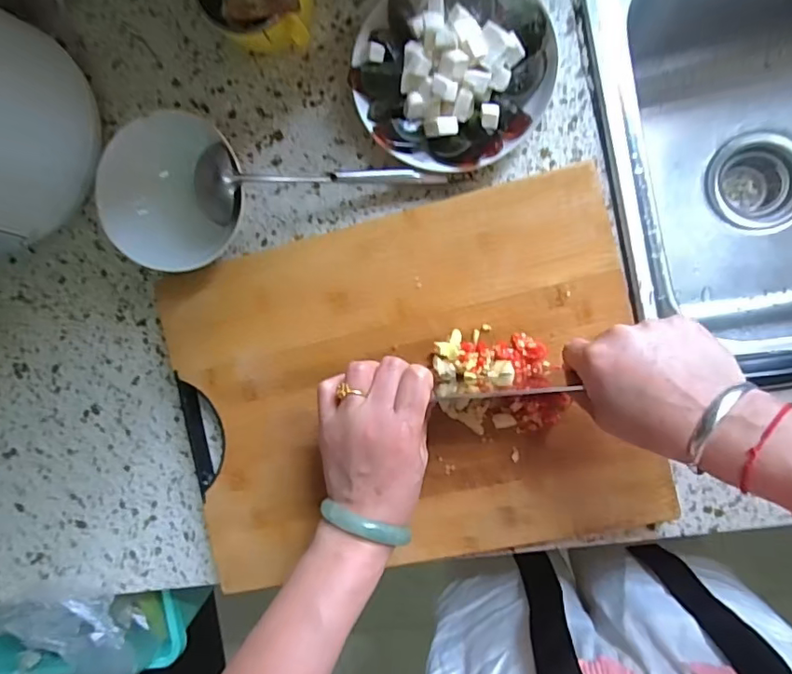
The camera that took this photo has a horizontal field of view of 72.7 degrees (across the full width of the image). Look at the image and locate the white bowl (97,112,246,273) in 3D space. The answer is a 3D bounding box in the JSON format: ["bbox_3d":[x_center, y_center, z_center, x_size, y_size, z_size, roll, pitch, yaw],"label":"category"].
[{"bbox_3d":[-0.188,-0.122,0.473,0.127,0.068,0.125,0,91,9],"label":"white bowl"}]

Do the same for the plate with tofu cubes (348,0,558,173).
[{"bbox_3d":[0.046,-0.225,0.447,0.157,0.051,0.168,0,91,9],"label":"plate with tofu cubes"}]

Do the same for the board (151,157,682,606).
[{"bbox_3d":[0.004,0.044,0.457,0.385,0.016,0.286,-12,89,9],"label":"board"}]

